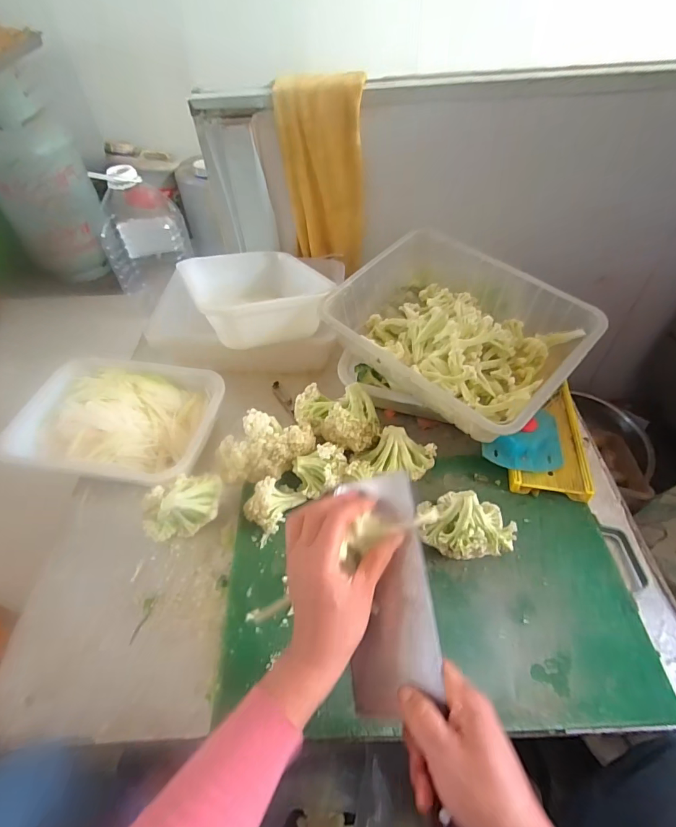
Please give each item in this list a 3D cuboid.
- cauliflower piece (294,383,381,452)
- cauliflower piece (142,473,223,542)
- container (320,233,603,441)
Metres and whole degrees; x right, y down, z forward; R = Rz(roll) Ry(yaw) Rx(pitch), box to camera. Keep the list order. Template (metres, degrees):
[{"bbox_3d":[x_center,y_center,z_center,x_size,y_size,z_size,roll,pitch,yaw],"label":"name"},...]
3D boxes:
[{"bbox_3d":[-0.001,-0.002,0.604,0.117,0.055,0.092,7,51,8],"label":"cauliflower piece"},{"bbox_3d":[-0.203,0.117,0.565,0.104,0.075,0.061,-22,52,-14],"label":"cauliflower piece"},{"bbox_3d":[0.169,-0.124,0.619,0.240,0.082,0.310,-36,58,-25],"label":"container"}]

